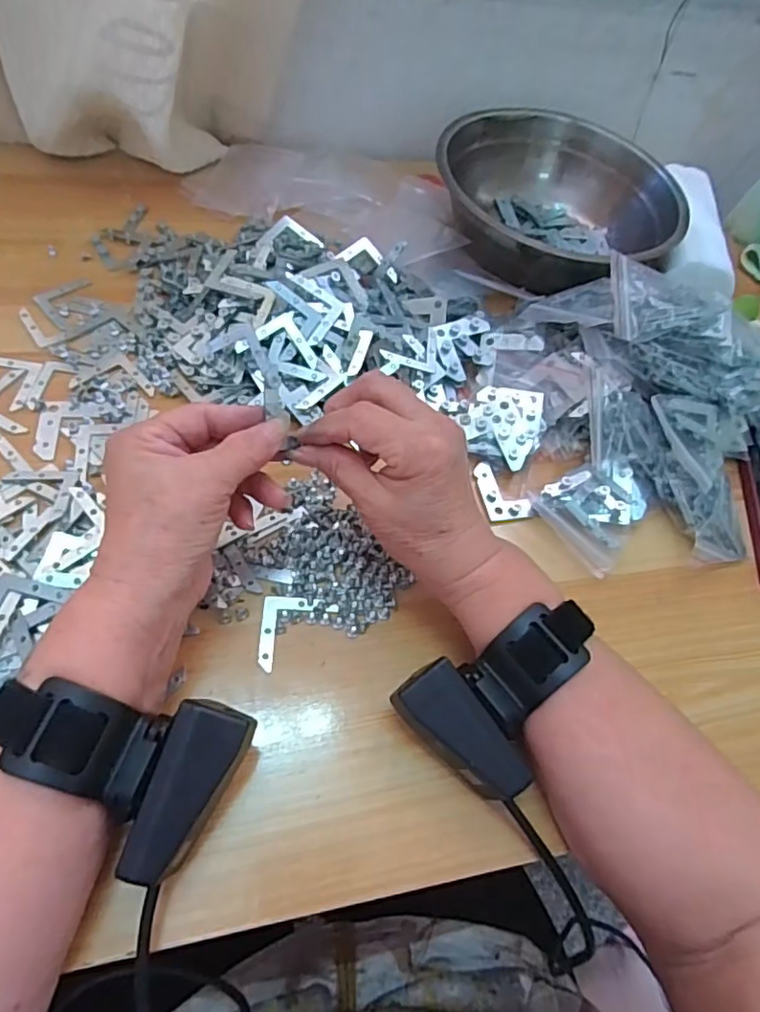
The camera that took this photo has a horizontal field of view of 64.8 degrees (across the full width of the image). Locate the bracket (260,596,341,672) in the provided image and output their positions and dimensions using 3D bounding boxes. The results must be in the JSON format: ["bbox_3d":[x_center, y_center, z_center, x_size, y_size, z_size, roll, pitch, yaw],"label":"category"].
[{"bbox_3d":[-0.045,0.069,0.328,0.040,0.004,0.041,2,58,-3],"label":"bracket"}]

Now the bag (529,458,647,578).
[{"bbox_3d":[0.145,0.002,0.390,0.069,0.026,0.063,-27,64,-19],"label":"bag"}]

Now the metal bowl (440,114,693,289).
[{"bbox_3d":[0.143,-0.262,0.524,0.190,0.071,0.184,5,57,-7],"label":"metal bowl"}]

